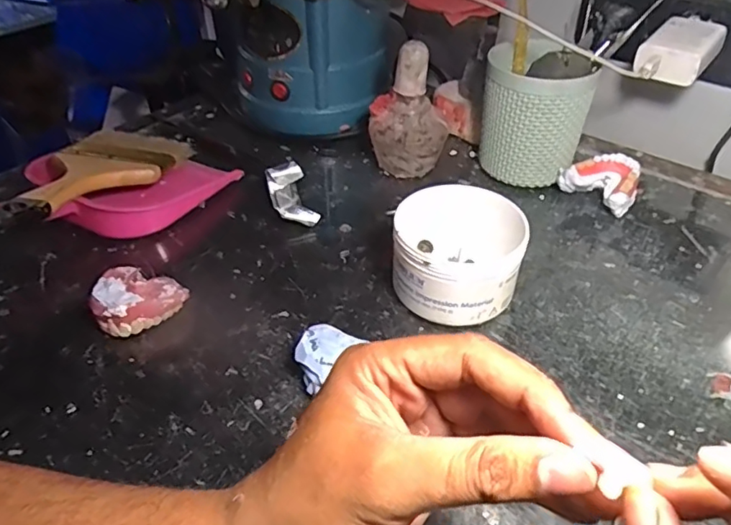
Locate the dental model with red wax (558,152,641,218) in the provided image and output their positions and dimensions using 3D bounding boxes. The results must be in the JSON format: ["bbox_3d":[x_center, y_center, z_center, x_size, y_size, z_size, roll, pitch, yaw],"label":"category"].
[{"bbox_3d":[0.216,-0.071,0.511,0.052,0.035,0.061,-29,48,-29],"label":"dental model with red wax"}]

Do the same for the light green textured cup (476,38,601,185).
[{"bbox_3d":[0.154,-0.134,0.524,0.091,0.112,0.085,0,41,0],"label":"light green textured cup"}]

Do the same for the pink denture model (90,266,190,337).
[{"bbox_3d":[-0.167,0.021,0.411,0.059,0.029,0.060,-25,46,-26],"label":"pink denture model"}]

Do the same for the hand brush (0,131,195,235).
[{"bbox_3d":[-0.237,-0.072,0.479,0.091,0.025,0.216,8,29,9],"label":"hand brush"}]

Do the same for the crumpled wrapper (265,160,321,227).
[{"bbox_3d":[-0.066,-0.060,0.503,0.033,0.026,0.073,-13,42,-14],"label":"crumpled wrapper"}]

